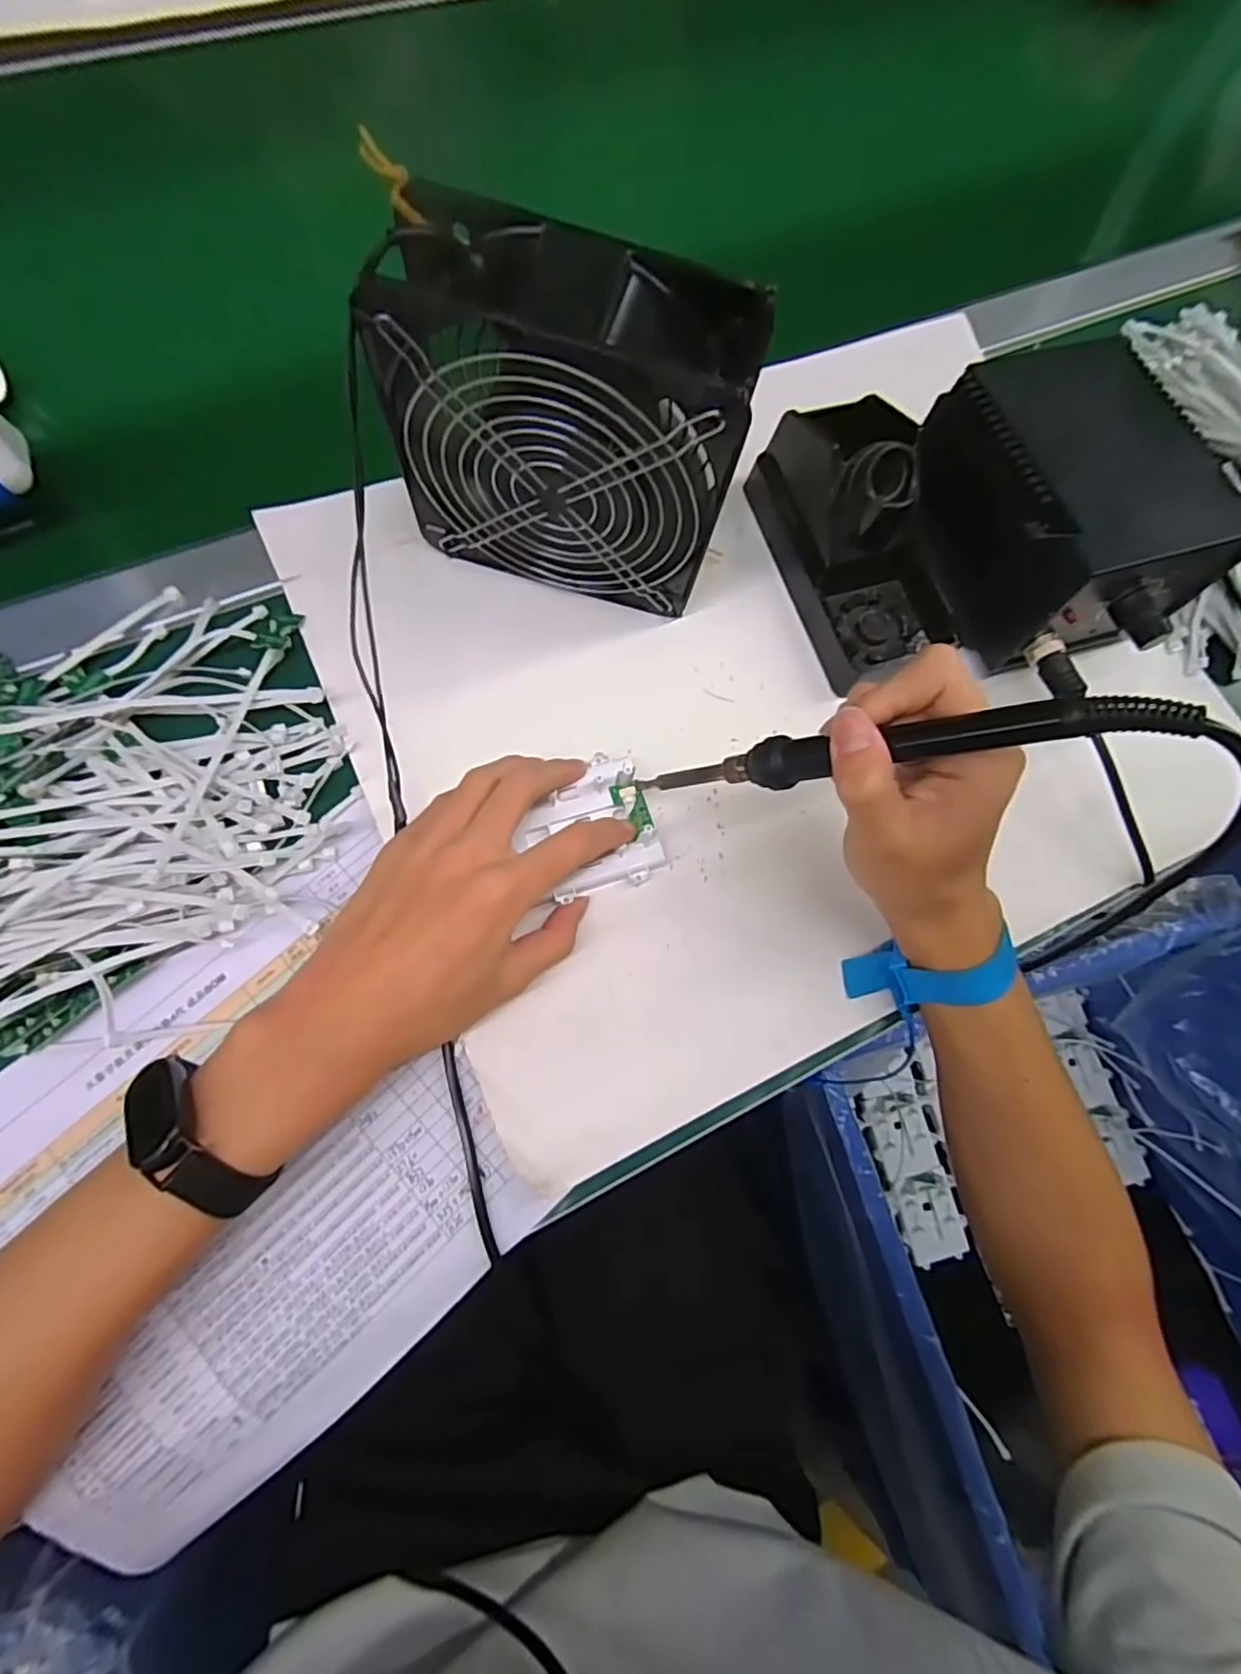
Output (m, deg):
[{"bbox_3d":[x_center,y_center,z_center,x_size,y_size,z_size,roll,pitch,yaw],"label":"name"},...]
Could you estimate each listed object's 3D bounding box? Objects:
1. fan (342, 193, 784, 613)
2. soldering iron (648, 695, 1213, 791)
[{"bbox_3d":[-0.026,-0.177,0.307,0.152,0.161,0.057,13,73,0],"label":"fan"},{"bbox_3d":[0.089,-0.033,0.252,0.201,0.016,0.019,-4,67,43],"label":"soldering iron"}]

